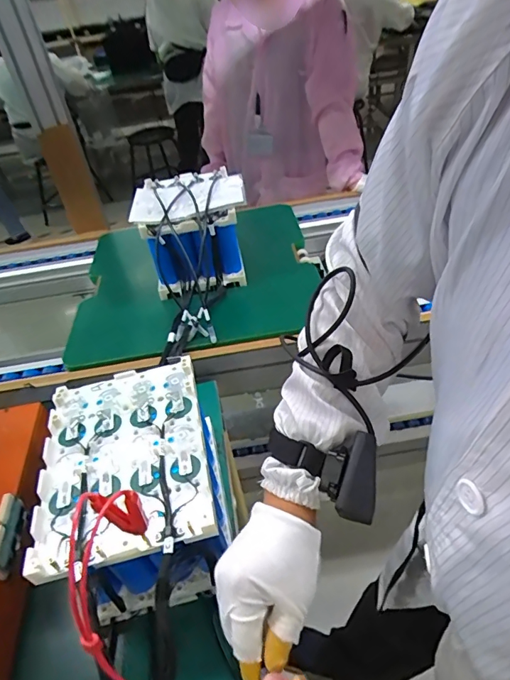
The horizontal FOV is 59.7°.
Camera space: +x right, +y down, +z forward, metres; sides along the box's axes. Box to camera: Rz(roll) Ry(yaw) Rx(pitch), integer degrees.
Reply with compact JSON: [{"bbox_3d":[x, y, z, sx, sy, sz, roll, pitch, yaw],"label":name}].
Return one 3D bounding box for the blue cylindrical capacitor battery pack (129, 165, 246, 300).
[{"bbox_3d":[-0.127,-0.224,0.916,0.200,0.163,0.278,-5,41,-1],"label":"blue cylindrical capacitor battery pack"}]

